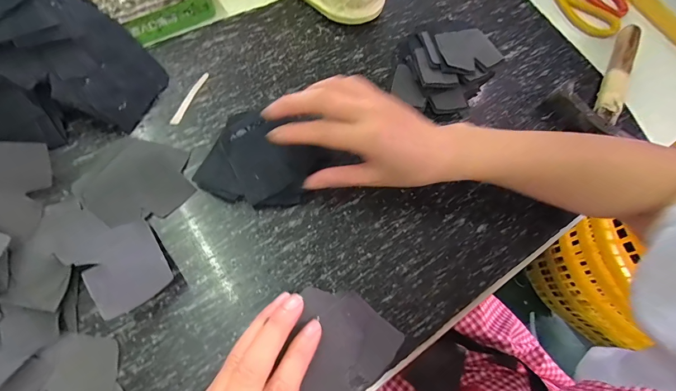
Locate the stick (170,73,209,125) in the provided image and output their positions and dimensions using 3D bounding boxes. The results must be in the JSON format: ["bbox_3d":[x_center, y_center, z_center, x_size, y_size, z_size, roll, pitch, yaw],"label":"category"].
[{"bbox_3d":[-0.150,-0.099,0.339,0.009,0.006,0.066,22,69,-1],"label":"stick"}]

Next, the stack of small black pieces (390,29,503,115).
[{"bbox_3d":[0.122,-0.147,0.380,0.088,0.033,0.128,39,69,6],"label":"stack of small black pieces"}]

